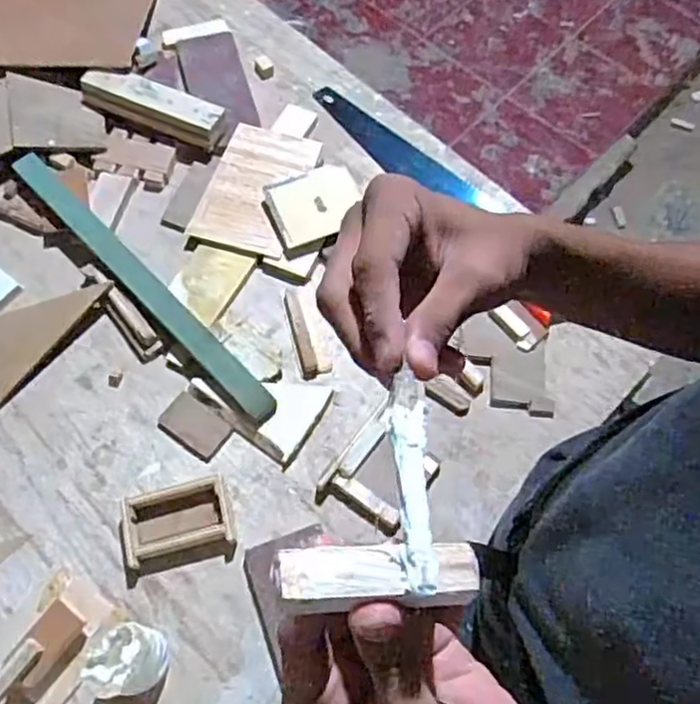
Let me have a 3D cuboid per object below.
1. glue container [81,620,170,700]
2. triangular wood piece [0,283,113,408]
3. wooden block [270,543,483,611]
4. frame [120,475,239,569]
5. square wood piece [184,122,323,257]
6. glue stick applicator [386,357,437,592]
[{"bbox_3d":[-0.216,0.304,0.671,0.058,0.103,0.062,0,67,0],"label":"glue container"},{"bbox_3d":[-0.410,-0.028,0.863,0.098,0.025,0.198,38,71,15],"label":"triangular wood piece"},{"bbox_3d":[0.010,0.075,0.229,0.068,0.012,0.021,2,66,-6],"label":"wooden block"},{"bbox_3d":[-0.194,0.188,0.765,0.117,0.023,0.075,-13,67,-6],"label":"frame"},{"bbox_3d":[-0.133,-0.235,0.959,0.132,0.022,0.202,15,67,6],"label":"square wood piece"},{"bbox_3d":[0.023,0.044,0.249,0.015,0.005,0.086,-1,52,-1],"label":"glue stick applicator"}]

